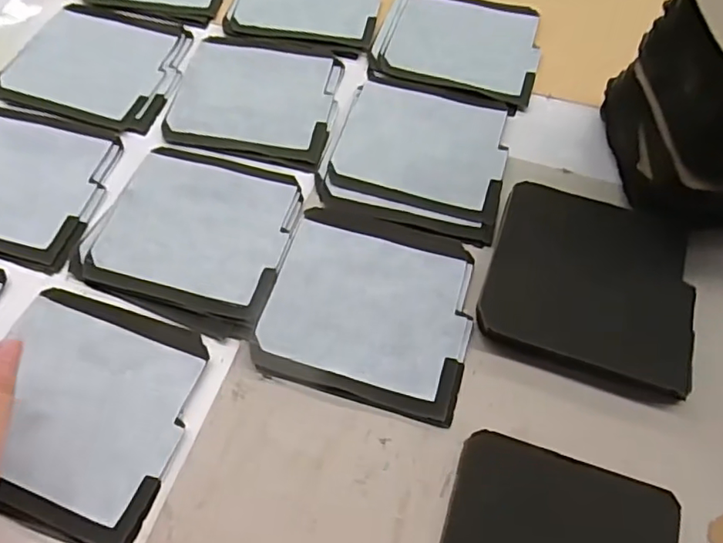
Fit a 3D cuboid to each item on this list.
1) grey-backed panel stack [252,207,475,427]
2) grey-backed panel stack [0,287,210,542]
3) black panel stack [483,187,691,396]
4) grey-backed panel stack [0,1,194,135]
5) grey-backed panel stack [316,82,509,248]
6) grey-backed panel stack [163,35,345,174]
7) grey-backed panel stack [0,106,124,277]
[{"bbox_3d":[0.008,0.023,0.396,0.137,0.009,0.137,14,63,6],"label":"grey-backed panel stack"},{"bbox_3d":[-0.176,0.083,0.350,0.134,0.014,0.134,16,64,7],"label":"grey-backed panel stack"},{"bbox_3d":[0.158,0.008,0.393,0.135,0.017,0.129,18,64,8],"label":"black panel stack"},{"bbox_3d":[-0.231,-0.187,0.508,0.142,0.009,0.133,17,64,7],"label":"grey-backed panel stack"},{"bbox_3d":[0.047,-0.095,0.459,0.136,0.007,0.134,15,63,7],"label":"grey-backed panel stack"},{"bbox_3d":[-0.090,-0.150,0.491,0.140,0.005,0.128,13,63,6],"label":"grey-backed panel stack"},{"bbox_3d":[-0.265,-0.072,0.436,0.135,0.008,0.130,17,64,7],"label":"grey-backed panel stack"}]

